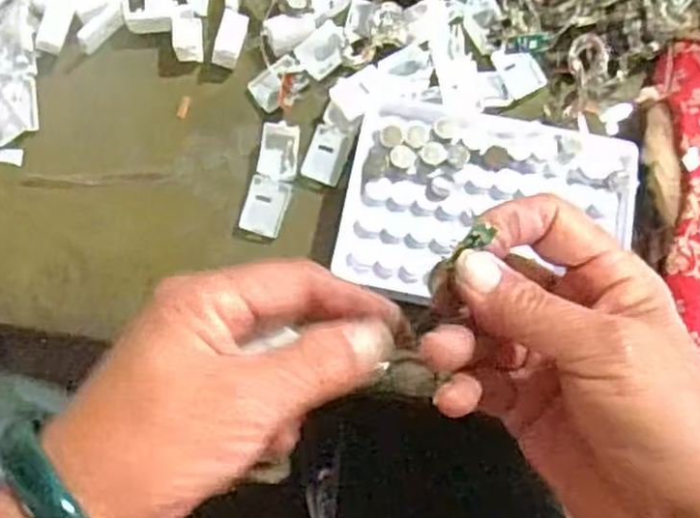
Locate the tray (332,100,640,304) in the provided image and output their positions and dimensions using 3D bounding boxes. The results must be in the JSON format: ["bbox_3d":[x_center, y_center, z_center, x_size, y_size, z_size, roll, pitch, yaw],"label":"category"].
[{"bbox_3d":[0.064,-0.028,0.359,0.133,0.014,0.094,3,76,1],"label":"tray"}]

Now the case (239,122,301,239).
[{"bbox_3d":[-0.038,-0.039,0.377,0.020,0.012,0.054,13,76,3],"label":"case"}]

